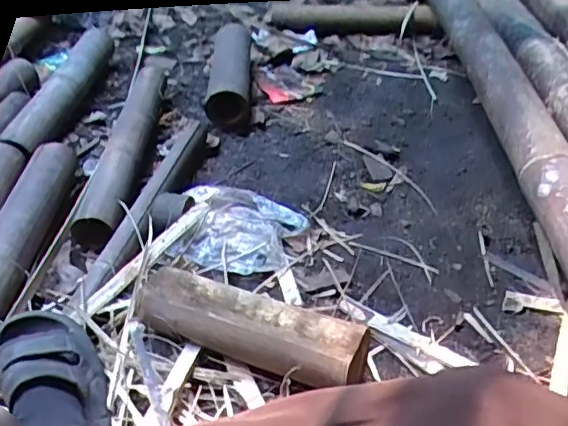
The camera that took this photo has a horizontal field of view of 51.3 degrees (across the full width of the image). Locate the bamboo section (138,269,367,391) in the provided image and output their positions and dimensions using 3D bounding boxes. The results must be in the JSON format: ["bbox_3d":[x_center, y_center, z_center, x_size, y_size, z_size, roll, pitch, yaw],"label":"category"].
[{"bbox_3d":[-0.046,0.147,0.729,0.293,0.067,0.078,14,42,21],"label":"bamboo section"}]

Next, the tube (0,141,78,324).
[{"bbox_3d":[-0.397,0.021,0.875,0.075,0.061,0.420,-4,39,0],"label":"tube"}]

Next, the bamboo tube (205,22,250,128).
[{"bbox_3d":[-0.120,-0.315,1.298,0.087,0.088,0.392,-4,39,0],"label":"bamboo tube"}]

